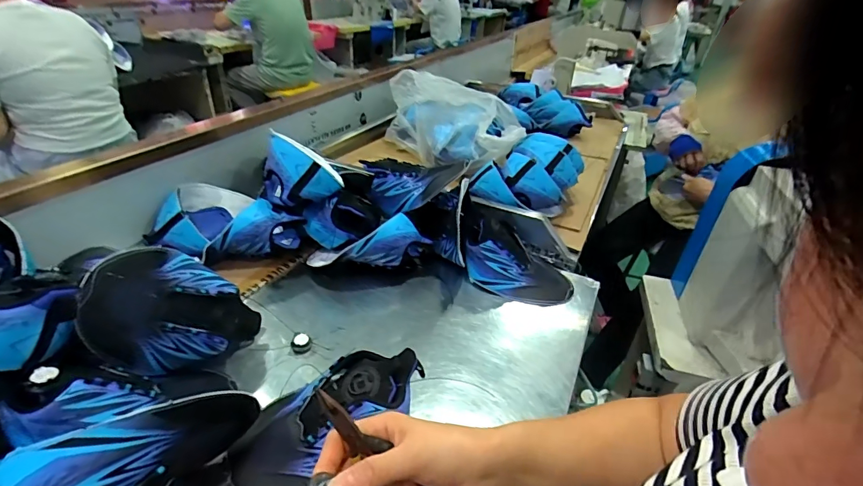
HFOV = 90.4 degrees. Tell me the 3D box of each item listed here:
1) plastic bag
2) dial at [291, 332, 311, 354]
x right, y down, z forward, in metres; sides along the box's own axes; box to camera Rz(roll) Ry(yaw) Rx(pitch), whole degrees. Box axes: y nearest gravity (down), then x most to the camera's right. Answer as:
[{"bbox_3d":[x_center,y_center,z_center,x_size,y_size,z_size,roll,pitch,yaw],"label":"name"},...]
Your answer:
[{"bbox_3d":[0.048,-0.295,1.103,0.453,0.169,0.236,30,41,34],"label":"plastic bag"},{"bbox_3d":[-0.182,0.140,0.600,0.027,0.012,0.028,3,33,-2],"label":"dial"}]

